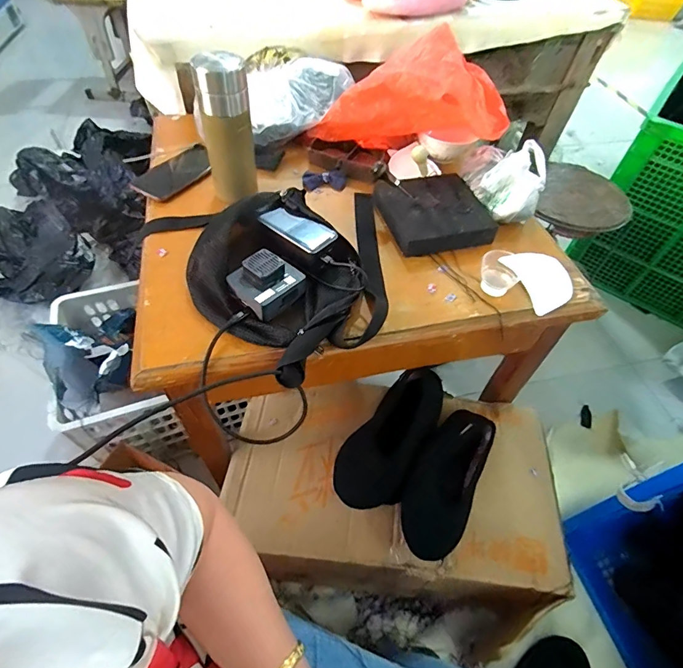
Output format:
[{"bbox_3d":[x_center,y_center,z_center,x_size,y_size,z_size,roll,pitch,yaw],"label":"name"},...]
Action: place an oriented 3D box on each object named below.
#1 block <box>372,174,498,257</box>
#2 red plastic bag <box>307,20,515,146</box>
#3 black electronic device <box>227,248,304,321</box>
[{"bbox_3d":[0.142,-0.191,0.638,0.155,0.030,0.145,-9,54,-11],"label":"block"},{"bbox_3d":[0.103,-0.397,0.690,0.311,0.122,0.142,0,51,20],"label":"red plastic bag"},{"bbox_3d":[-0.093,-0.065,0.518,0.075,0.039,0.079,40,60,23],"label":"black electronic device"}]

